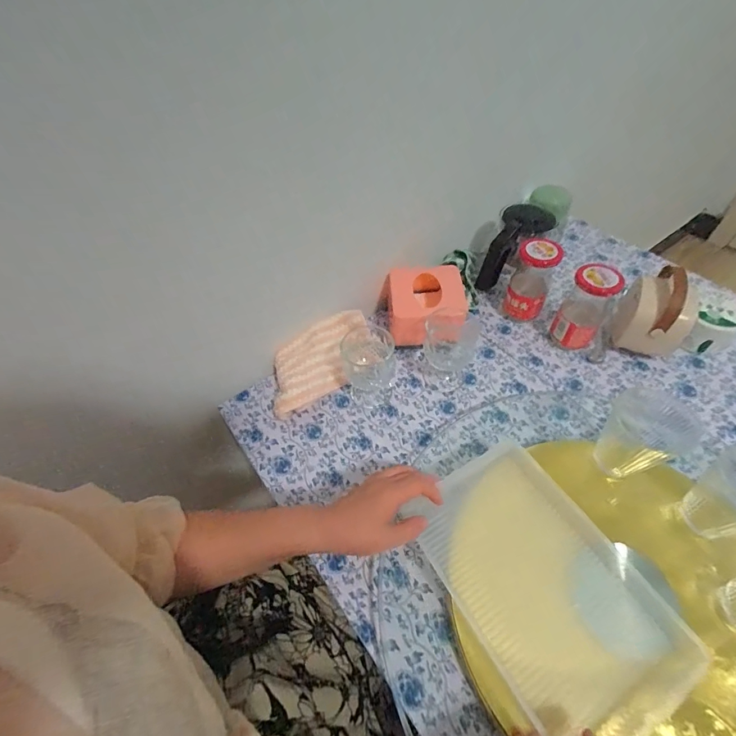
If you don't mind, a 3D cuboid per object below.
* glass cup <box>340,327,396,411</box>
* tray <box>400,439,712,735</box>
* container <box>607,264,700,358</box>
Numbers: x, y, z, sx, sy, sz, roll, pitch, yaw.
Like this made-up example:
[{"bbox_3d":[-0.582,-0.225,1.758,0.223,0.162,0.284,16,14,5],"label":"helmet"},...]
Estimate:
[{"bbox_3d":[0.001,-0.006,0.530,0.069,0.094,0.078,-5,53,-2],"label":"glass cup"},{"bbox_3d":[0.164,0.201,0.374,0.158,0.027,0.237,-25,57,-16],"label":"tray"},{"bbox_3d":[0.401,-0.074,0.544,0.084,0.117,0.101,22,57,19],"label":"container"}]

